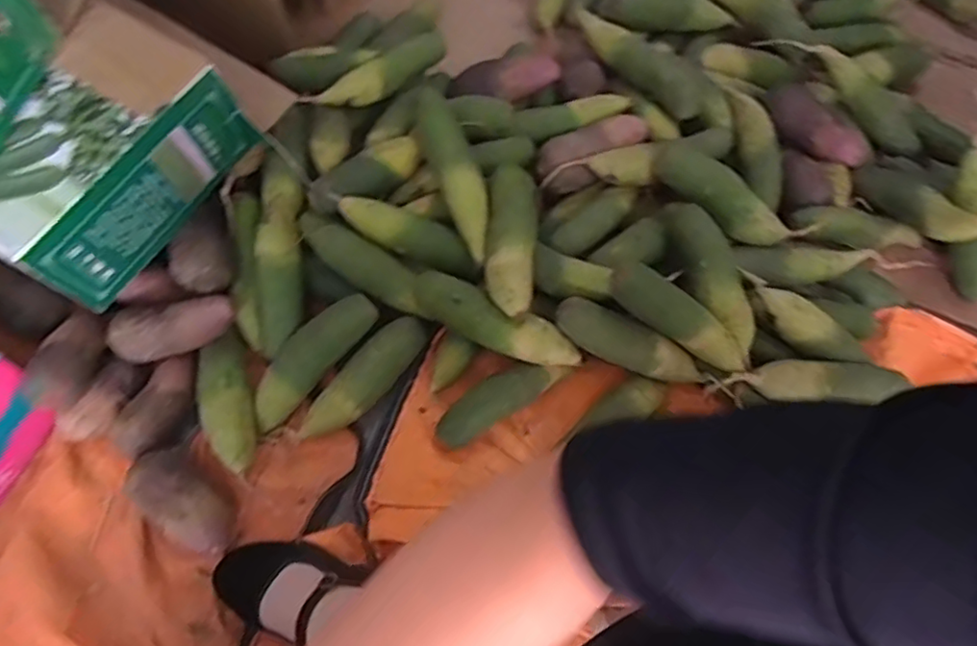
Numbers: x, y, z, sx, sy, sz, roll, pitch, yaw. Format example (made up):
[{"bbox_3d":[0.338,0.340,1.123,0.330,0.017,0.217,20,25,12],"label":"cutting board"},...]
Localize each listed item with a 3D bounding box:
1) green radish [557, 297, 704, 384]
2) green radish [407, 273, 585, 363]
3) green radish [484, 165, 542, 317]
[{"bbox_3d":[0.175,0.027,0.751,0.192,0.052,0.047,21,66,6],"label":"green radish"},{"bbox_3d":[0.011,0.001,0.757,0.216,0.058,0.057,24,66,8],"label":"green radish"},{"bbox_3d":[0.029,-0.108,0.760,0.061,0.051,0.209,4,65,-1],"label":"green radish"}]

